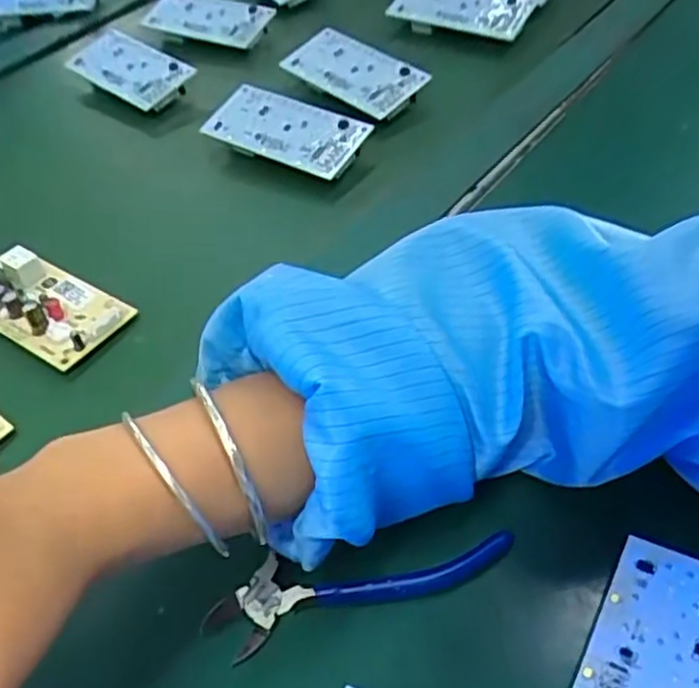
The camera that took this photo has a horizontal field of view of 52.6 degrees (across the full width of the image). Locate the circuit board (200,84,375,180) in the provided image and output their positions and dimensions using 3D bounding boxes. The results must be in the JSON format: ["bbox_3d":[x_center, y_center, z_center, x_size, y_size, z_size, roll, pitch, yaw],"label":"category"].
[{"bbox_3d":[-0.048,-0.148,0.495,0.109,0.014,0.056,22,65,17],"label":"circuit board"}]

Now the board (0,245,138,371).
[{"bbox_3d":[-0.183,-0.028,0.411,0.108,0.018,0.050,25,57,25],"label":"board"}]

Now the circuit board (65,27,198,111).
[{"bbox_3d":[-0.177,-0.220,0.564,0.113,0.018,0.051,31,71,25],"label":"circuit board"}]

